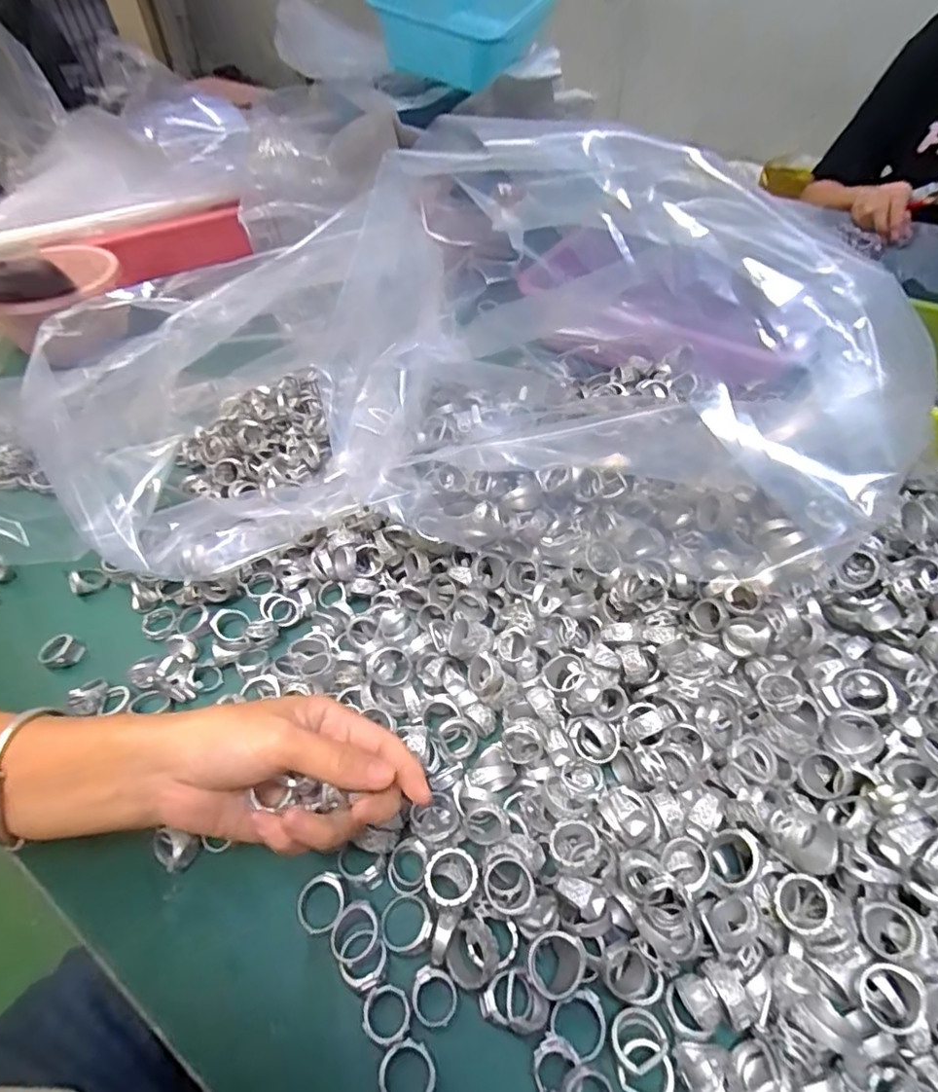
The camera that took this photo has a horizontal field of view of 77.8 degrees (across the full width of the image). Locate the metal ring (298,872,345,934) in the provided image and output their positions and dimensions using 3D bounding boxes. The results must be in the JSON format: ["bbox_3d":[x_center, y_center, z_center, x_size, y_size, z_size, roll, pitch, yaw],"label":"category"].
[{"bbox_3d":[-0.076,0.184,0.299,0.025,0.006,0.025,-1,70,4],"label":"metal ring"}]

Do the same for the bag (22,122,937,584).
[{"bbox_3d":[-0.019,-0.141,0.413,0.502,0.227,0.293,2,50,4],"label":"bag"}]

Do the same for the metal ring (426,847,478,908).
[{"bbox_3d":[-0.009,0.166,0.292,0.026,0.009,0.026,2,48,-2],"label":"metal ring"}]

